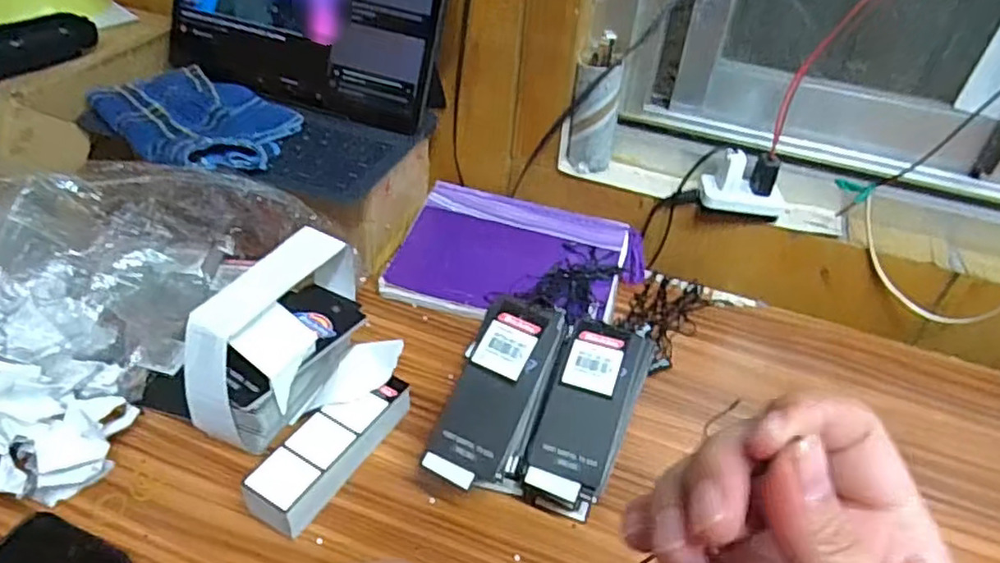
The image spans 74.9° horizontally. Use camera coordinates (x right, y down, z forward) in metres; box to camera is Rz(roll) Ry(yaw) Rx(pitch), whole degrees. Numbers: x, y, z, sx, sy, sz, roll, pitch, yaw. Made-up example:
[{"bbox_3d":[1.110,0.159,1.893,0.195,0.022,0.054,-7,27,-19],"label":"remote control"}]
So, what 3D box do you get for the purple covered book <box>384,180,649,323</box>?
[{"bbox_3d":[0.016,-0.020,0.609,0.215,0.023,0.153,15,53,13],"label":"purple covered book"}]

